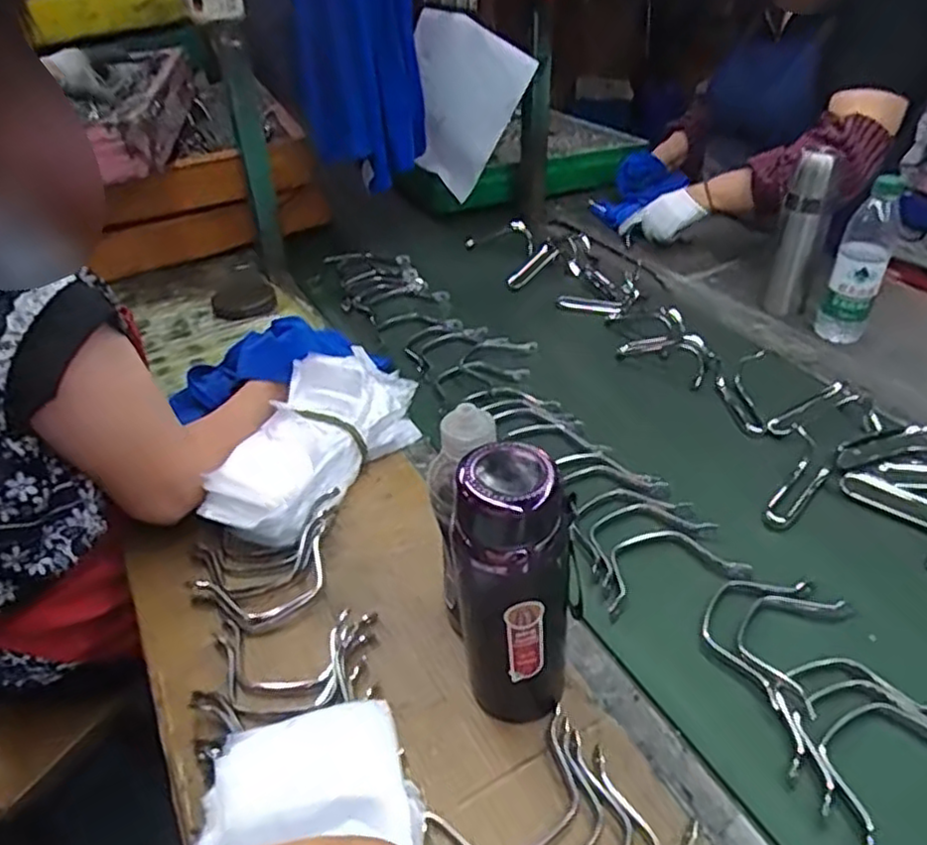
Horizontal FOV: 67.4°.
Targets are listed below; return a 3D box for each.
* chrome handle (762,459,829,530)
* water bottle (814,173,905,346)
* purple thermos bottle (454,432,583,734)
[{"bbox_3d":[0.345,0.074,0.726,0.034,0.011,0.108,30,47,35],"label":"chrome handle"},{"bbox_3d":[0.540,-0.214,0.945,0.063,0.206,0.066,19,40,27],"label":"water bottle"},{"bbox_3d":[0.037,0.125,0.497,0.086,0.239,0.064,0,35,3],"label":"purple thermos bottle"}]

